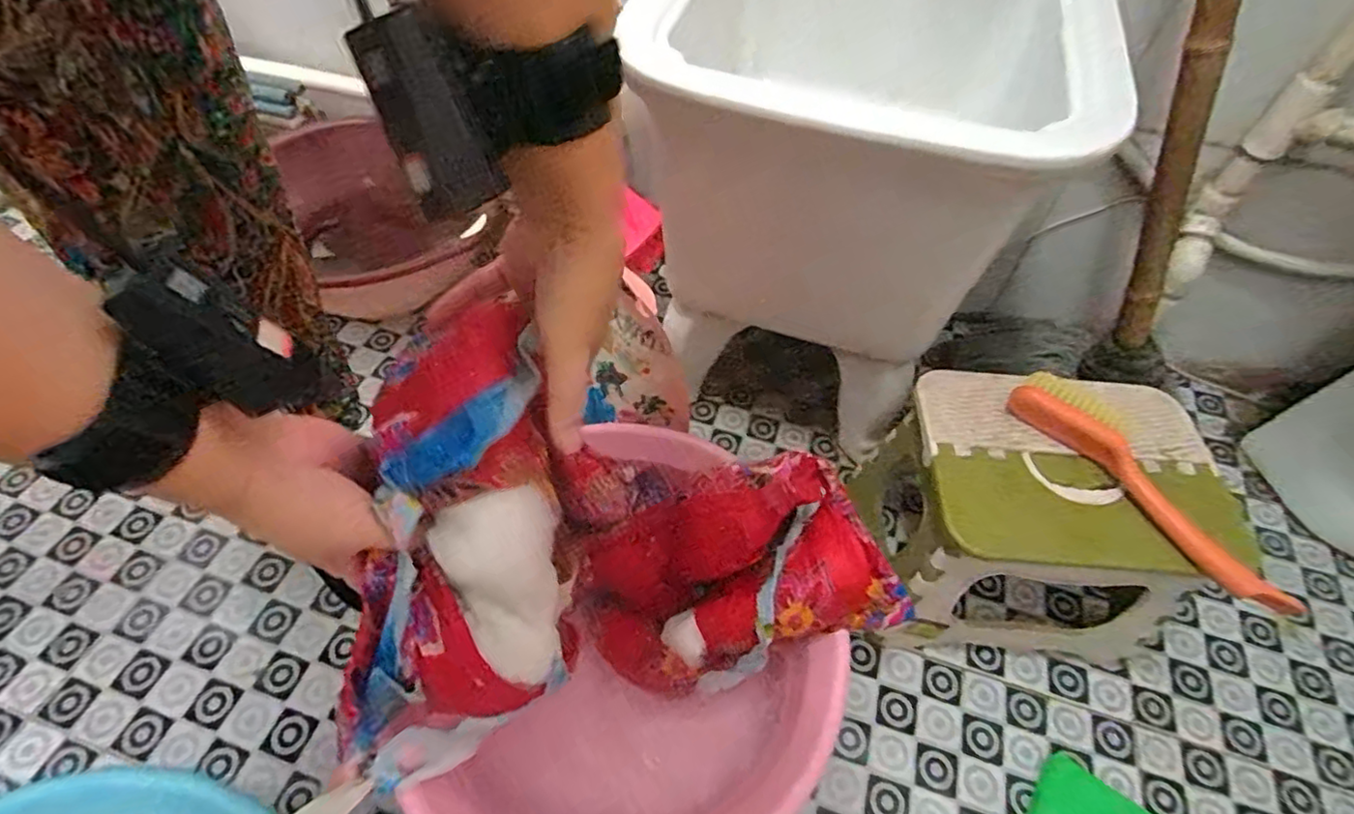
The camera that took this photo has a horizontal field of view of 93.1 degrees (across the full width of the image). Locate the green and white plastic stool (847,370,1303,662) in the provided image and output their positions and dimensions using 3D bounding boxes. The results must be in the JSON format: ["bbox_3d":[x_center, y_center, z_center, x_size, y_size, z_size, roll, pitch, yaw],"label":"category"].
[{"bbox_3d":[0.313,0.104,0.577,0.248,0.221,0.190,10,52,3],"label":"green and white plastic stool"}]

